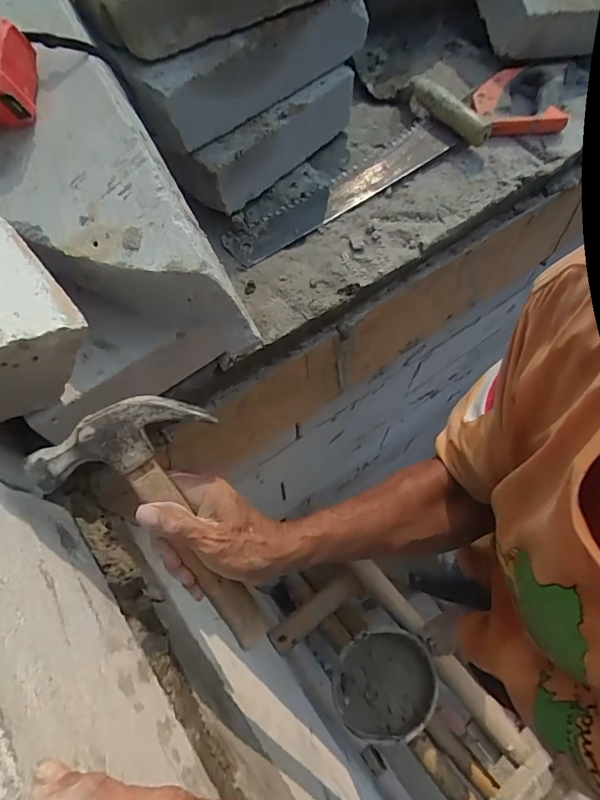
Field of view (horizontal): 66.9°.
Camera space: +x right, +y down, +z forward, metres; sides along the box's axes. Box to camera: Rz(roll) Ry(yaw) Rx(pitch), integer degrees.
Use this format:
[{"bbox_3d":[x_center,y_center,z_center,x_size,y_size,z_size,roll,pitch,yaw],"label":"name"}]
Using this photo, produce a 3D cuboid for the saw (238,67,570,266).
[{"bbox_3d":[0.127,-0.327,0.617,0.499,0.029,0.111,-27,67,-12],"label":"saw"}]

